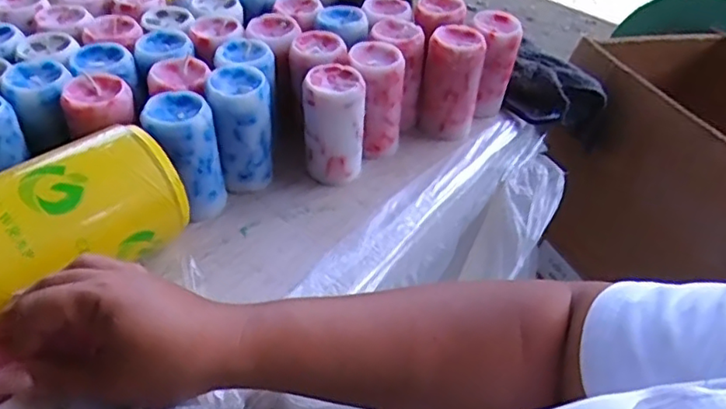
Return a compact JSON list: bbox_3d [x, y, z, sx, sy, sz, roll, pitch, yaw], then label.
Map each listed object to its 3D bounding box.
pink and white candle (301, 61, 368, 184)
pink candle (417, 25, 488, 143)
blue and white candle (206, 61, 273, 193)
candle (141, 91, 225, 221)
[{"bbox_3d":[-0.024,-0.068,0.516,0.052,0.085,0.054,3,43,-3],"label":"pink and white candle"},{"bbox_3d":[0.084,-0.117,0.576,0.054,0.091,0.053,10,43,4],"label":"pink candle"},{"bbox_3d":[-0.100,-0.064,0.498,0.048,0.094,0.052,-4,44,-10],"label":"blue and white candle"},{"bbox_3d":[-0.139,-0.037,0.470,0.048,0.086,0.057,-11,46,-17],"label":"candle"}]

